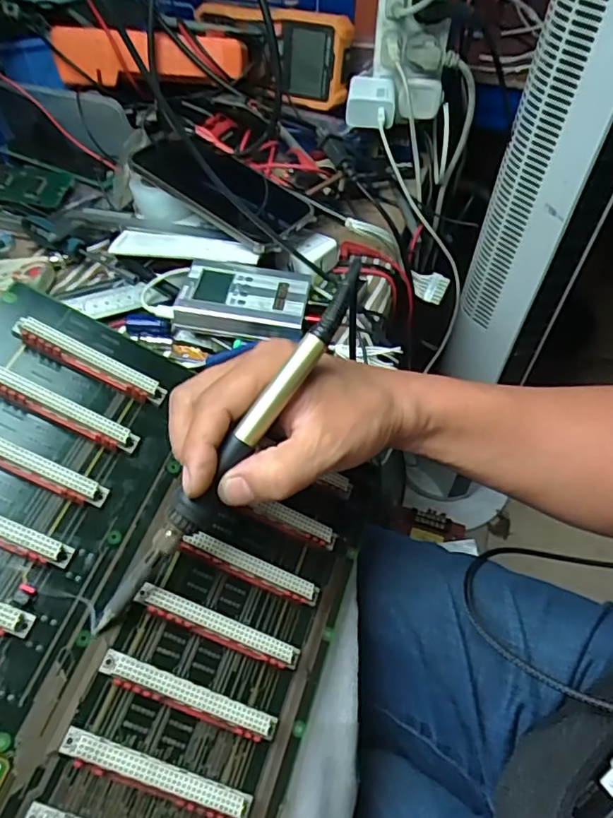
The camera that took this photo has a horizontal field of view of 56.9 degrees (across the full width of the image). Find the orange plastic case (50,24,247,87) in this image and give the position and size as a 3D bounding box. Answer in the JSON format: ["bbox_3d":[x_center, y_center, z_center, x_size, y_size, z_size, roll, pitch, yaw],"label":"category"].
[{"bbox_3d":[-0.143,-0.319,0.512,0.171,0.044,0.034,3,52,1],"label":"orange plastic case"}]

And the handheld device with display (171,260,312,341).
[{"bbox_3d":[-0.050,-0.089,0.462,0.100,0.022,0.064,8,52,5],"label":"handheld device with display"}]

